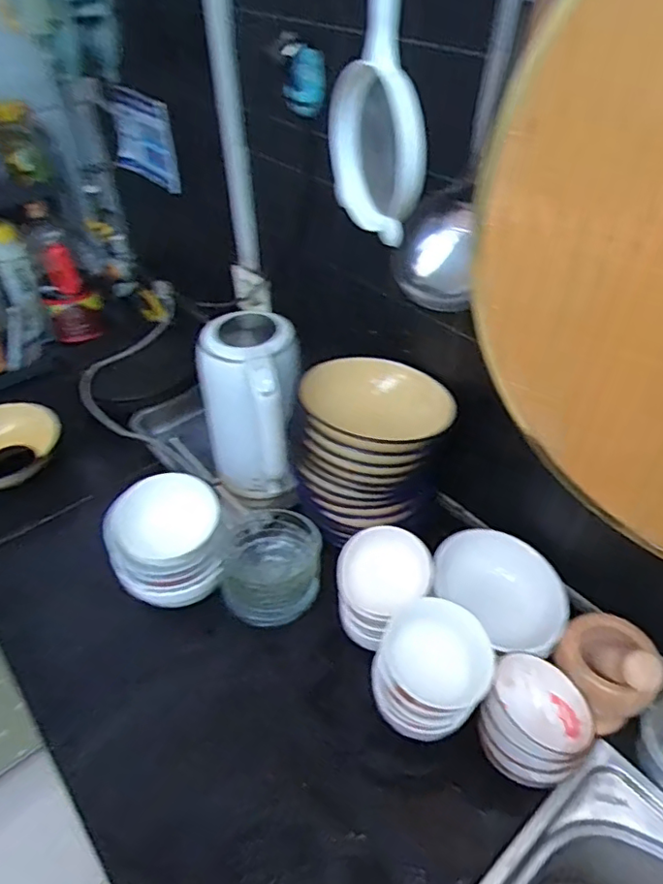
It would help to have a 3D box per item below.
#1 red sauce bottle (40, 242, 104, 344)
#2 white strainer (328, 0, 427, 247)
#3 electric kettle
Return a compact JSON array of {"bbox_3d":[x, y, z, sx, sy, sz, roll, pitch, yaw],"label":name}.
[{"bbox_3d":[-0.529,-0.285,1.186,0.108,0.215,0.090,-18,46,-18],"label":"red sauce bottle"},{"bbox_3d":[0.036,-0.270,0.449,0.040,0.201,0.124,-11,44,-10],"label":"white strainer"},{"bbox_3d":[-0.112,-0.030,0.882,0.144,0.276,0.181,-11,44,-10],"label":"electric kettle"}]

